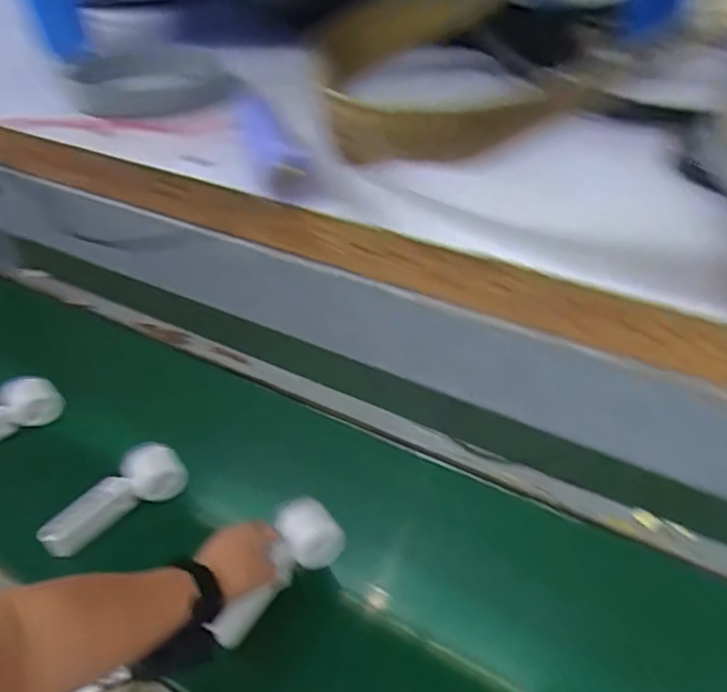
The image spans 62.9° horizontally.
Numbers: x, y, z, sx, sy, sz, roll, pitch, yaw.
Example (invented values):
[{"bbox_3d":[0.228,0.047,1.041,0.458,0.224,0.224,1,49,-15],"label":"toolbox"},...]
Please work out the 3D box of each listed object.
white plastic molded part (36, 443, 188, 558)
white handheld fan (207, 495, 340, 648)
[{"bbox_3d":[-0.308,0.192,0.740,0.177,0.064,0.053,-32,49,-32],"label":"white plastic molded part"},{"bbox_3d":[-0.091,0.239,0.624,0.067,0.047,0.161,27,62,29],"label":"white handheld fan"}]

